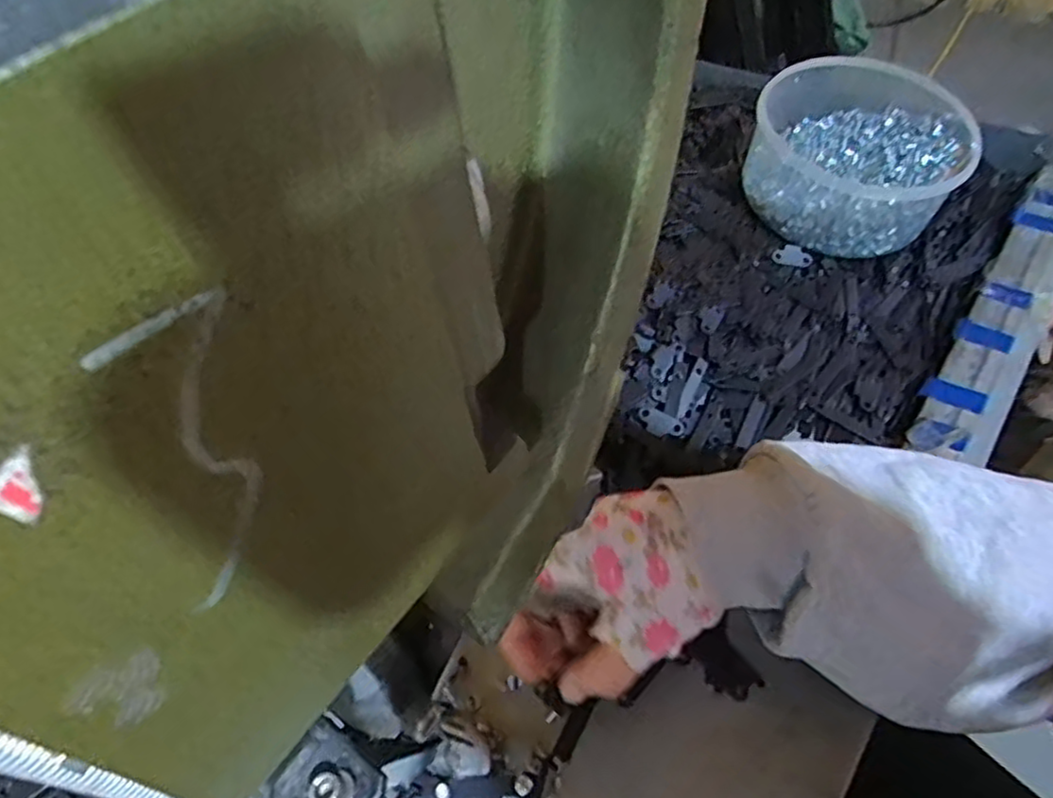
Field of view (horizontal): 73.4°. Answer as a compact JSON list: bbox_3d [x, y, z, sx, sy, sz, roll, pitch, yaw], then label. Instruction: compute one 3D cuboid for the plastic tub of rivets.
[{"bbox_3d":[0.244,-0.184,0.526,0.148,0.075,0.152,-4,51,4],"label":"plastic tub of rivets"}]

